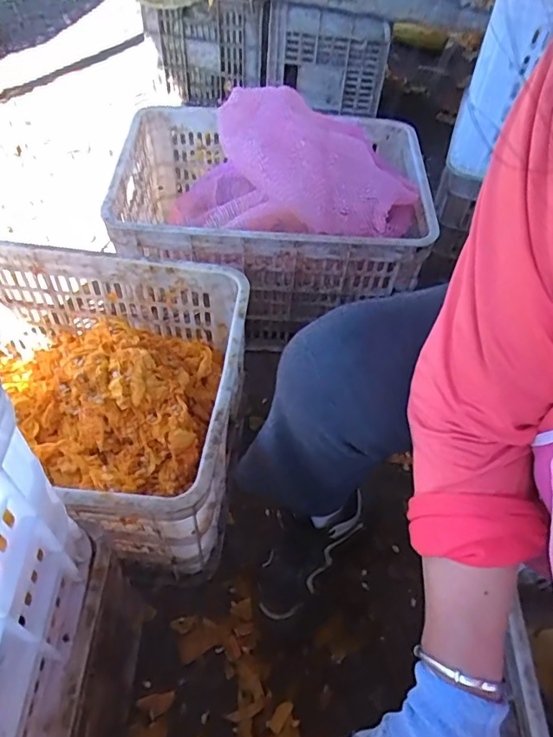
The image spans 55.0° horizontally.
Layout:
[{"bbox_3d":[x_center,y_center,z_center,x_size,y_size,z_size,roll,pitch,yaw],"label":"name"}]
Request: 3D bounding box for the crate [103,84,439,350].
[{"bbox_3d":[-0.009,-0.354,1.004,0.547,0.363,0.451,4,52,-1],"label":"crate"}]

